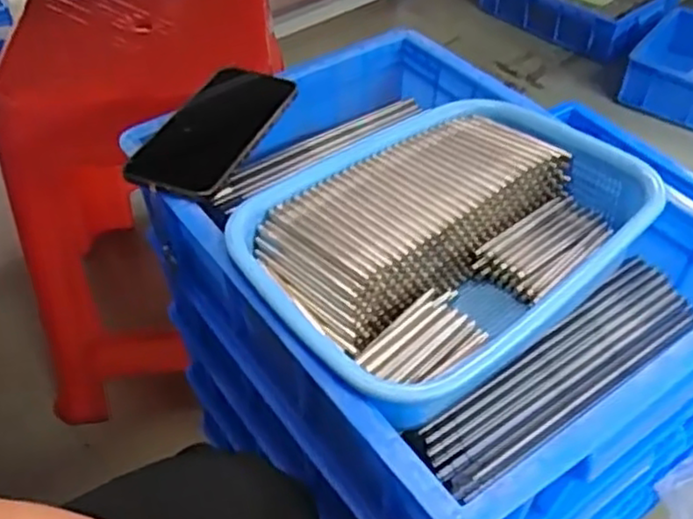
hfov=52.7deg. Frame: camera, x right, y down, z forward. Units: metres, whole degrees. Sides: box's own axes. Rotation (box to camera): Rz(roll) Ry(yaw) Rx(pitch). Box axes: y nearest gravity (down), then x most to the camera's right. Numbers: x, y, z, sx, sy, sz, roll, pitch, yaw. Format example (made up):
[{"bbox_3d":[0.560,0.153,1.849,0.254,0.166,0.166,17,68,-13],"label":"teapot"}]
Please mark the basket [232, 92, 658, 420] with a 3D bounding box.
[{"bbox_3d":[0.070,-0.011,0.512,0.290,0.081,0.206,-32,54,-28],"label":"basket"}]

